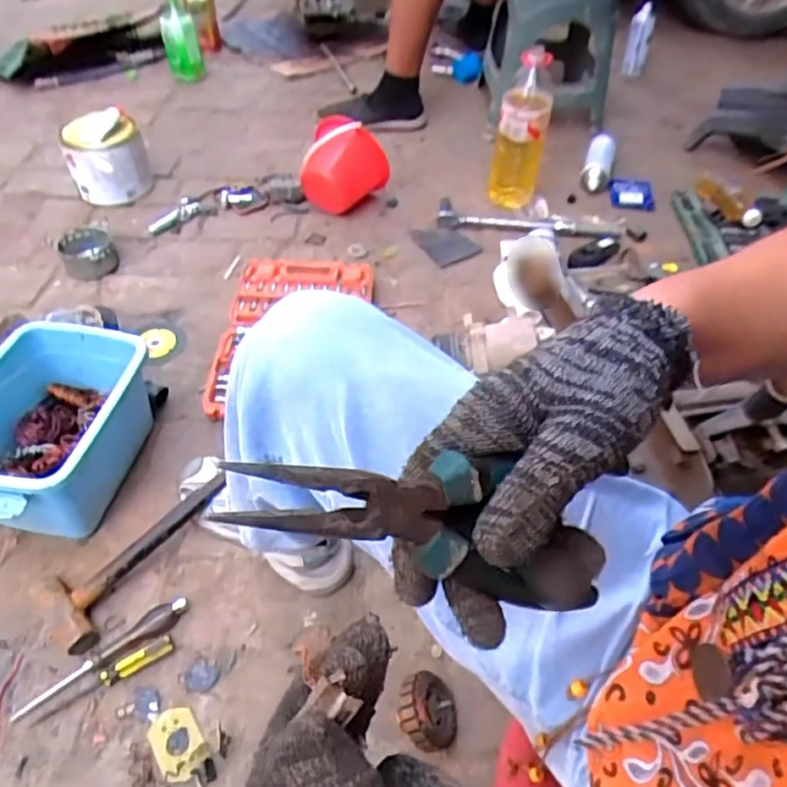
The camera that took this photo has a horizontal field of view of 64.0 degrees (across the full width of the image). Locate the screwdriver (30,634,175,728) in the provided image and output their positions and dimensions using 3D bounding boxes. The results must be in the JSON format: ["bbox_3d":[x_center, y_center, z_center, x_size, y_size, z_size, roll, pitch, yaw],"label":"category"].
[{"bbox_3d":[-0.330,0.327,0.717,0.159,0.020,0.022,-24,54,-22],"label":"screwdriver"}]

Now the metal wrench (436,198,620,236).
[{"bbox_3d":[0.291,-0.375,1.369,0.390,0.025,0.080,11,49,6],"label":"metal wrench"}]

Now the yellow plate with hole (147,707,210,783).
[{"bbox_3d":[-0.234,0.380,0.683,0.050,0.009,0.076,-30,57,-26],"label":"yellow plate with hole"}]

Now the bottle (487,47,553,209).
[{"bbox_3d":[0.270,-0.546,1.331,0.101,0.302,0.089,15,50,9],"label":"bottle"}]

